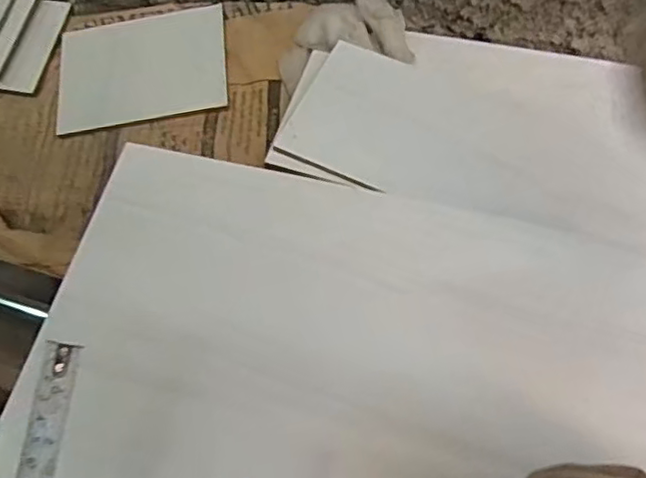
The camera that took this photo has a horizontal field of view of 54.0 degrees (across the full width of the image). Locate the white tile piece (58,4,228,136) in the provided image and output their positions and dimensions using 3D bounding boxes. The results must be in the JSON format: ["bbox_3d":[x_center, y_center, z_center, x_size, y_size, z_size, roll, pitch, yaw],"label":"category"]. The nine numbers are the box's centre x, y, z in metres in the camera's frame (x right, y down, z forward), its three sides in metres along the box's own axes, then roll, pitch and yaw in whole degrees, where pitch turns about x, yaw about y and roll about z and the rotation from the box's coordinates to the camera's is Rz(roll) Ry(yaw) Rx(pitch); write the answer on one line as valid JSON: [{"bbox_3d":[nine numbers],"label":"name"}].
[{"bbox_3d":[-0.223,-0.210,0.778,0.209,0.007,0.150,-8,69,6],"label":"white tile piece"}]

